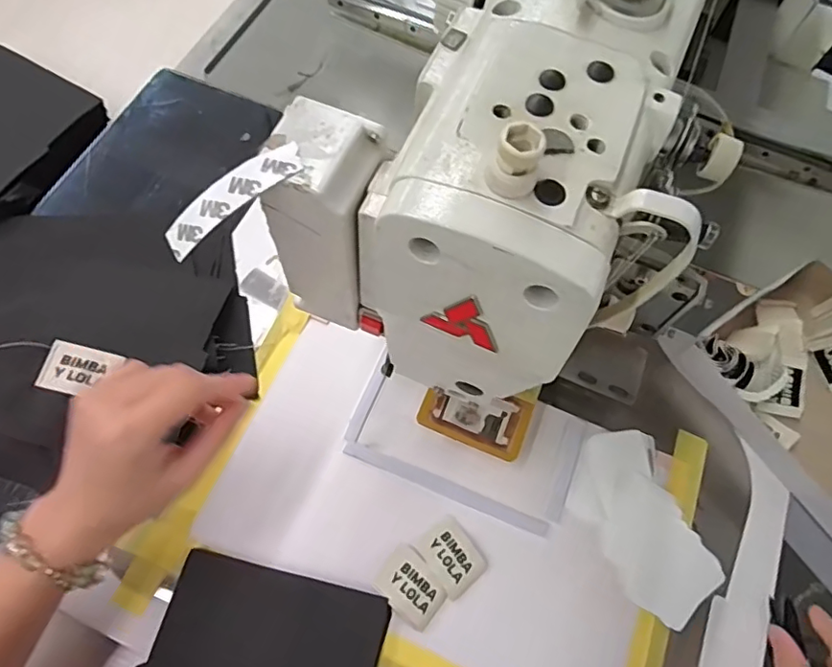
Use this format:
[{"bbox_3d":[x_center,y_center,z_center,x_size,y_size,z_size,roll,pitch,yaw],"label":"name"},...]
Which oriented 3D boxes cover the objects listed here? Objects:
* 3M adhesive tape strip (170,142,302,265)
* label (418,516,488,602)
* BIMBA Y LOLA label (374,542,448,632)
[{"bbox_3d":[-0.077,-0.056,0.232,0.066,0.009,0.015,-35,72,6],"label":"3M adhesive tape strip"},{"bbox_3d":[0.026,0.159,0.400,0.038,0.009,0.044,-38,74,-17],"label":"label"},{"bbox_3d":[-0.003,0.177,0.391,0.047,0.010,0.036,37,71,17],"label":"BIMBA Y LOLA label"}]

